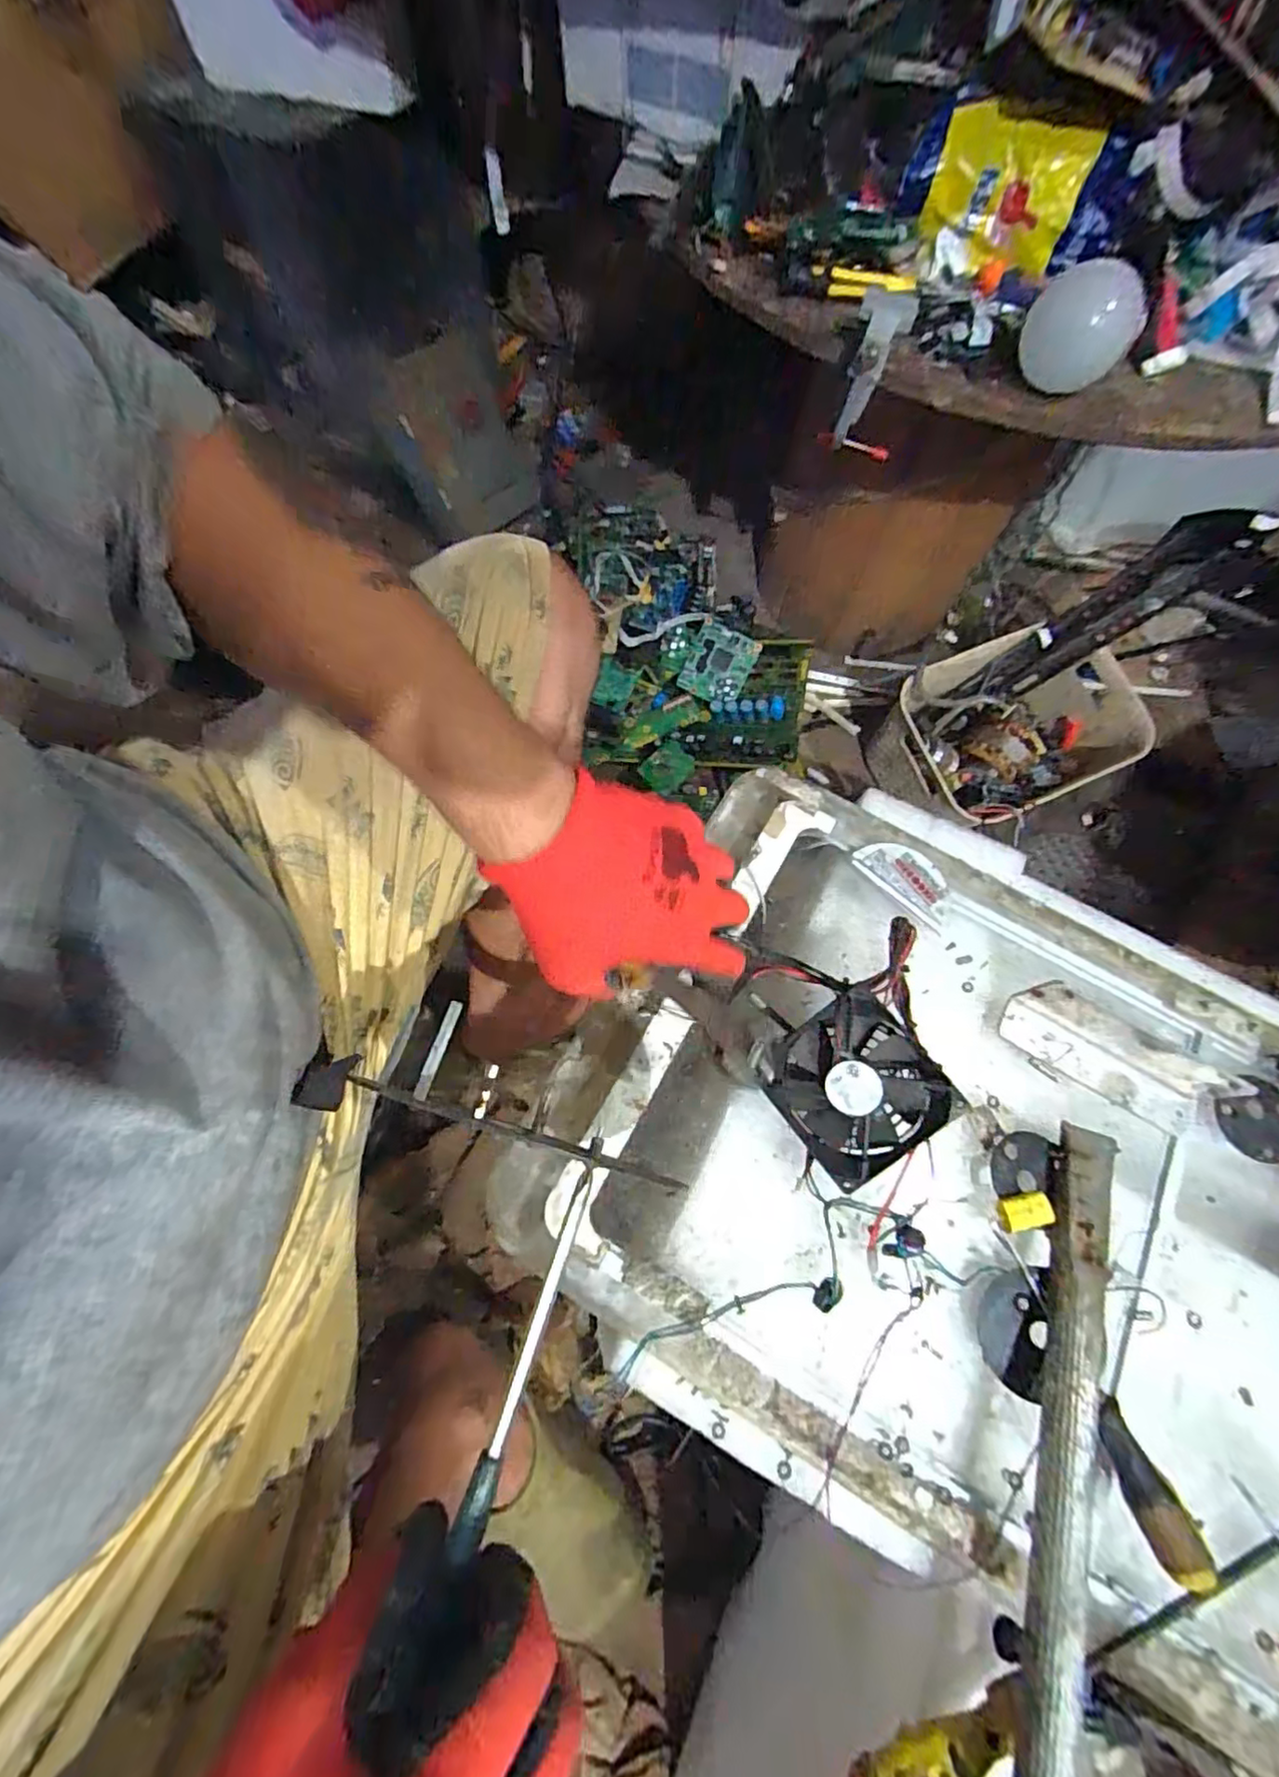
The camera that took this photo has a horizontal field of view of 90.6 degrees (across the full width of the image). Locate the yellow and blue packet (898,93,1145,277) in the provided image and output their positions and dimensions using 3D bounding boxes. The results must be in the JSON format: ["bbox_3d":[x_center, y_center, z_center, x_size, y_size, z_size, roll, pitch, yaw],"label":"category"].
[{"bbox_3d":[0.264,-0.492,0.447,0.148,0.062,0.045,10,67,1],"label":"yellow and blue packet"}]

